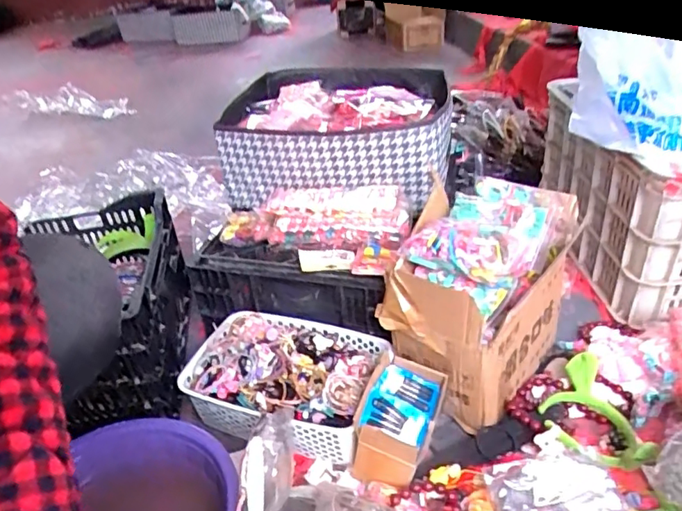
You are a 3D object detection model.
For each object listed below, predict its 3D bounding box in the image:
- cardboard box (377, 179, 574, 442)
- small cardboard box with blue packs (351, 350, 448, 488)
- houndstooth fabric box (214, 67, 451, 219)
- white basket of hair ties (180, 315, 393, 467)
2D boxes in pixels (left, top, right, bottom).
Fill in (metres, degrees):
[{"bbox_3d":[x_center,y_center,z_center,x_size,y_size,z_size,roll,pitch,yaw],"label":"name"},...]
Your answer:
[{"bbox_3d":[0.217,0.043,0.826,0.199,0.263,0.333,20,42,33],"label":"cardboard box"},{"bbox_3d":[0.080,0.225,0.740,0.099,0.091,0.148,9,37,22],"label":"small cardboard box with blue packs"},{"bbox_3d":[0.013,-0.274,1.121,0.455,0.170,0.477,6,36,17],"label":"houndstooth fabric box"},{"bbox_3d":[-0.083,0.186,0.836,0.294,0.094,0.209,9,37,21],"label":"white basket of hair ties"}]

